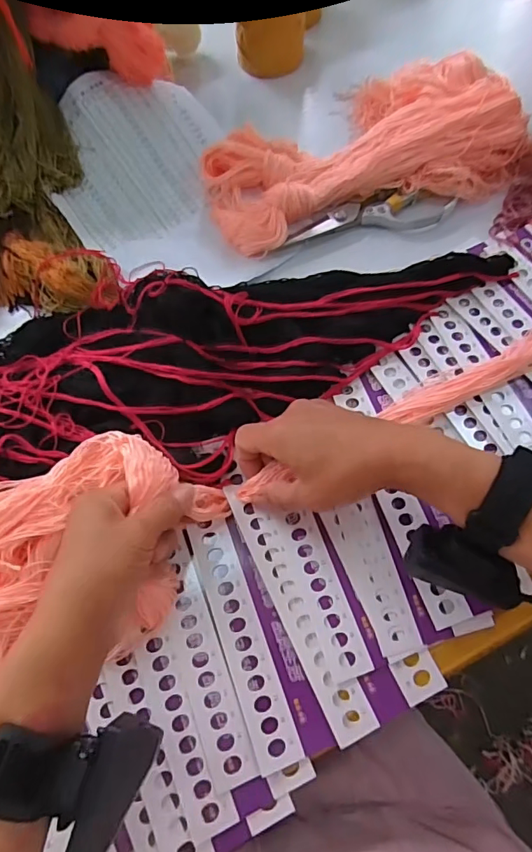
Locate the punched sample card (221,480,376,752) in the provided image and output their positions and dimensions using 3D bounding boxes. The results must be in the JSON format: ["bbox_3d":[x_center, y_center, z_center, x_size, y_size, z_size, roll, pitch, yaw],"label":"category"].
[{"bbox_3d":[0.021,0.128,0.357,0.030,0.008,0.191,-24,67,-10],"label":"punched sample card"}]

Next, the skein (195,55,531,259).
[{"bbox_3d":[0.095,-0.307,0.507,0.334,0.069,0.200,-17,68,-5],"label":"skein"}]

